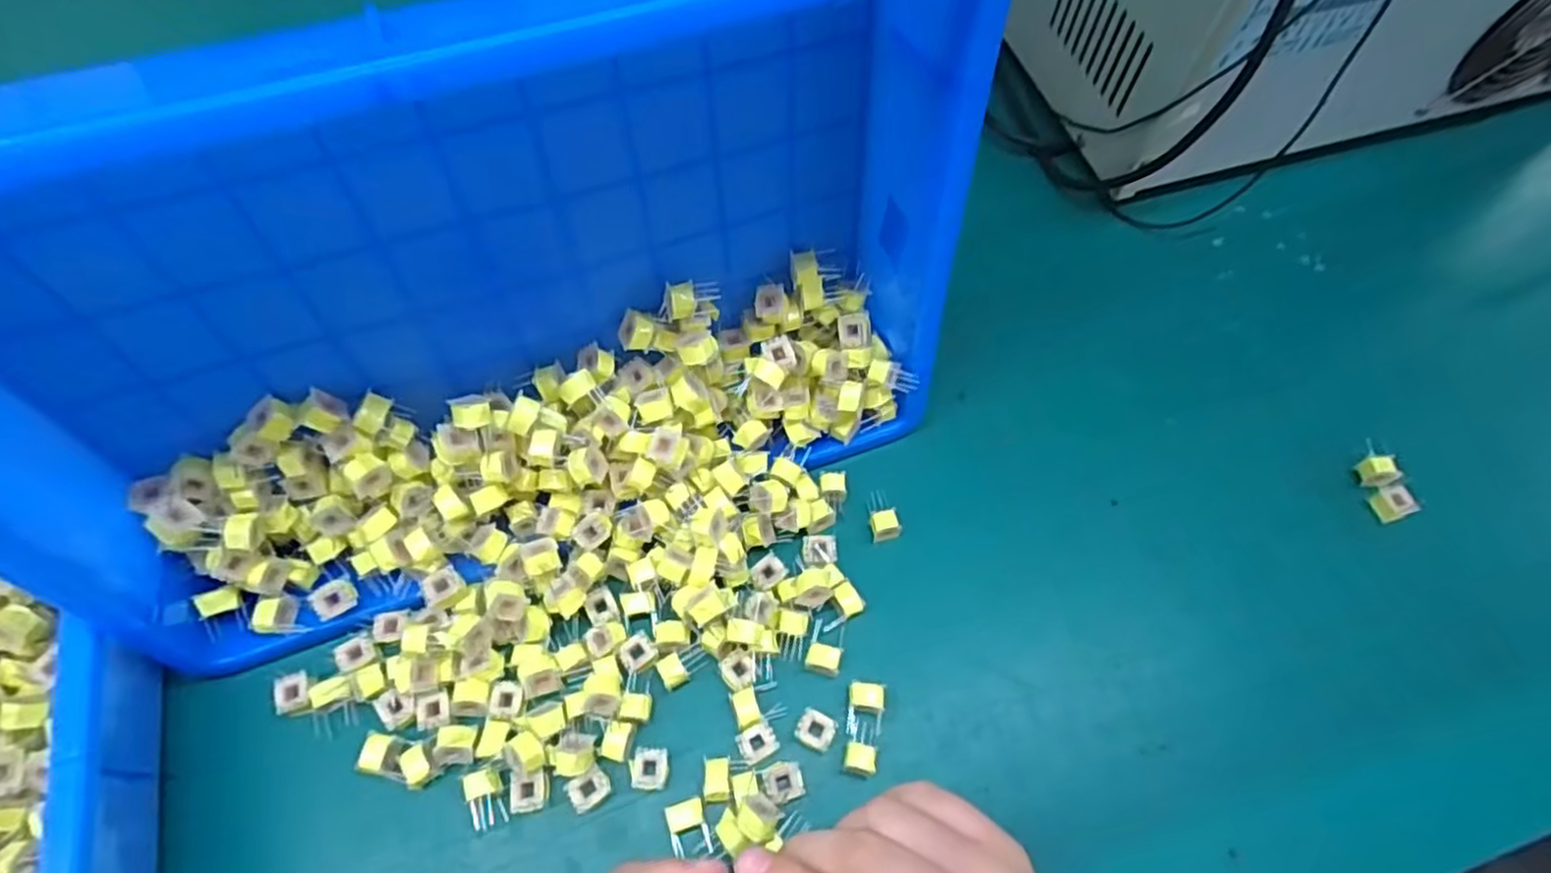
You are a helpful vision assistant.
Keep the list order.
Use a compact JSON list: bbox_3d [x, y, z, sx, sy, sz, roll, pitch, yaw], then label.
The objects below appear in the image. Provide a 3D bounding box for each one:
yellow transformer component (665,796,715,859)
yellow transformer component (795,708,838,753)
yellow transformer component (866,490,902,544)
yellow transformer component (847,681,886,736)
[{"bbox_3d":[-0.036,0.166,0.314,0.016,0.016,0.020,-16,65,-9],"label":"yellow transformer component"},{"bbox_3d":[0.018,0.131,0.331,0.016,0.007,0.015,27,66,11],"label":"yellow transformer component"},{"bbox_3d":[0.054,0.041,0.383,0.014,0.017,0.025,-16,65,-9],"label":"yellow transformer component"},{"bbox_3d":[0.041,0.123,0.338,0.016,0.013,0.025,7,64,2],"label":"yellow transformer component"}]

